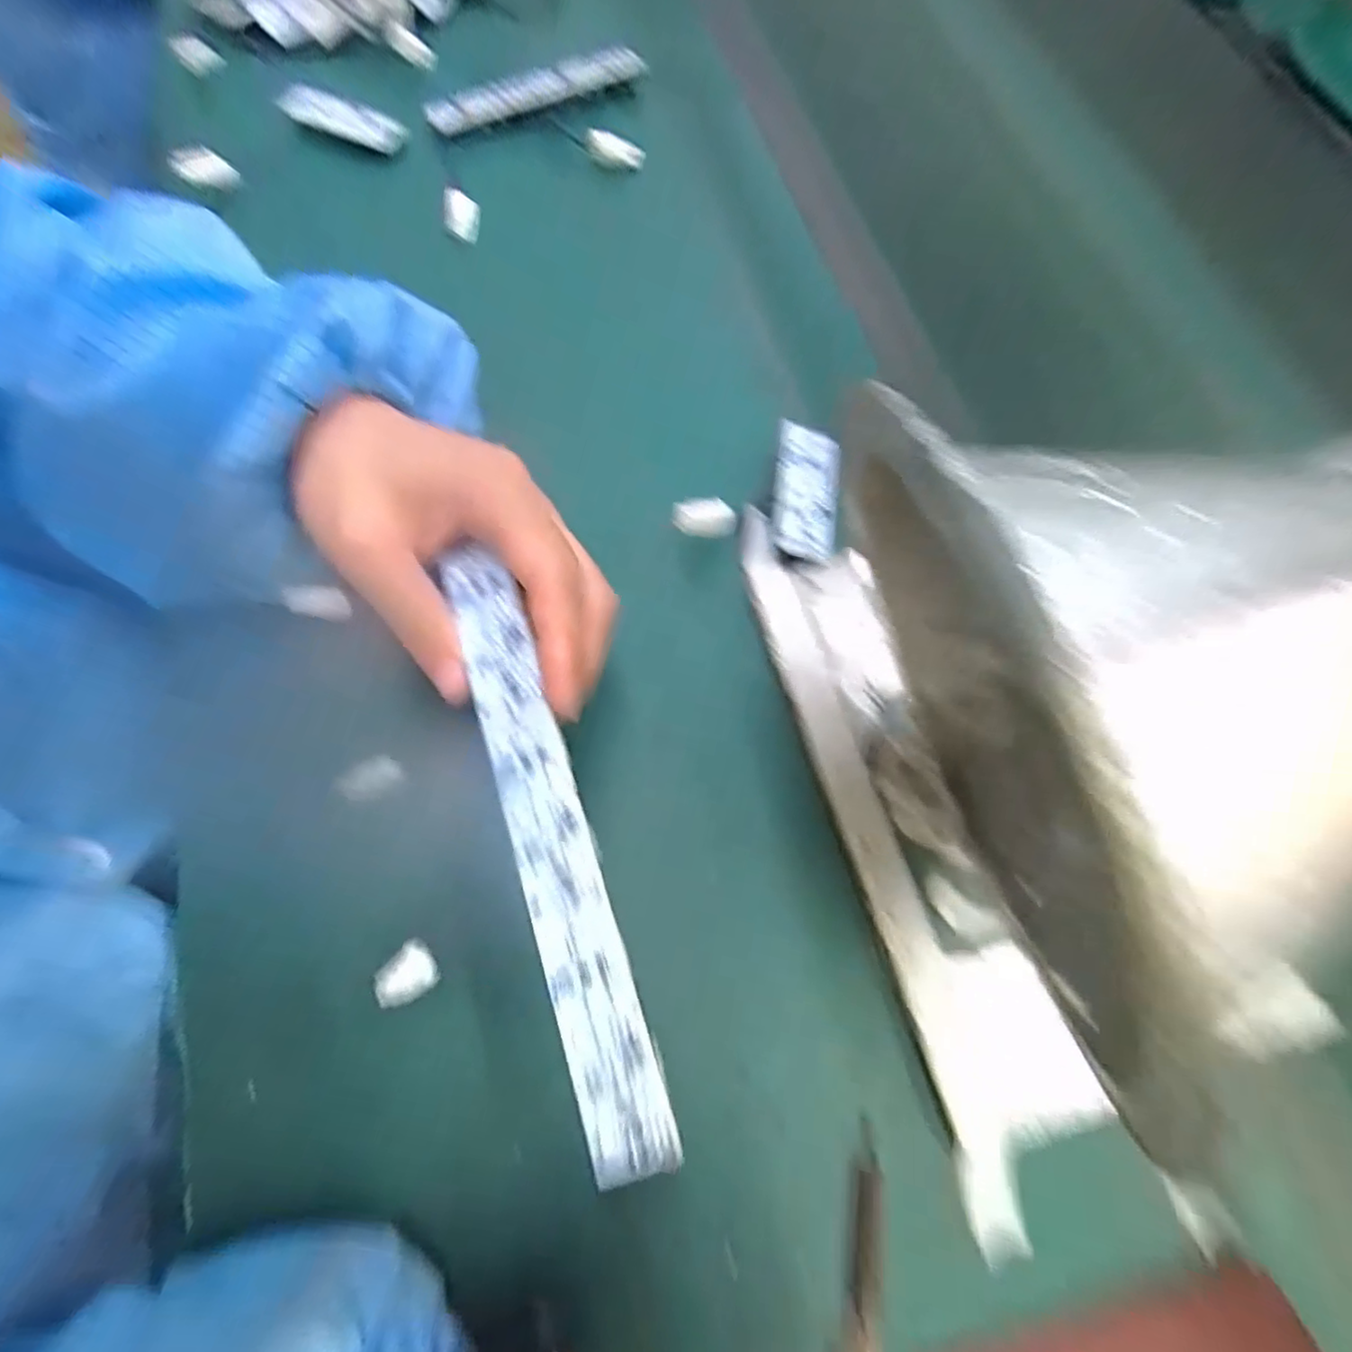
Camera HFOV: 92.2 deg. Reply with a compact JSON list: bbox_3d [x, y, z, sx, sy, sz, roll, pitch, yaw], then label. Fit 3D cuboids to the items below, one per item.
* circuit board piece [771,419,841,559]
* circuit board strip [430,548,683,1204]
[{"bbox_3d":[0.058,-0.083,0.288,0.028,0.005,0.062,9,74,-9],"label":"circuit board piece"},{"bbox_3d":[-0.040,0.043,0.198,0.025,0.004,0.189,-23,71,7],"label":"circuit board strip"}]

